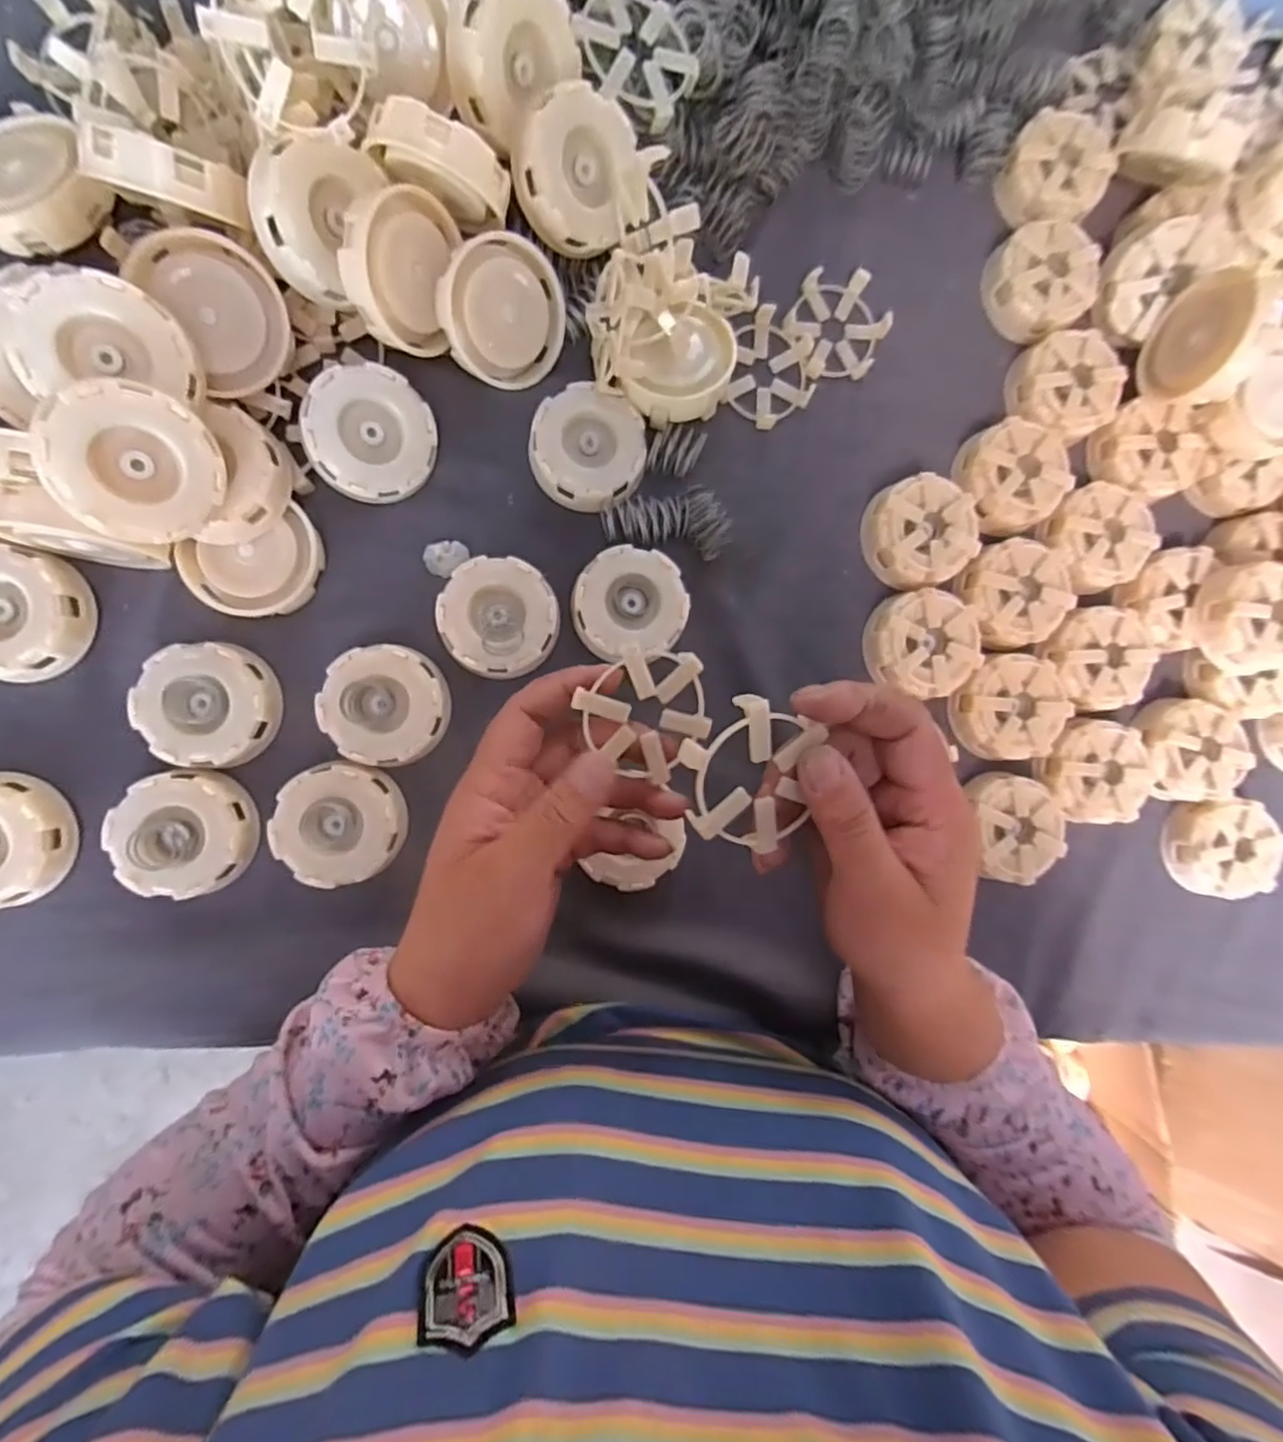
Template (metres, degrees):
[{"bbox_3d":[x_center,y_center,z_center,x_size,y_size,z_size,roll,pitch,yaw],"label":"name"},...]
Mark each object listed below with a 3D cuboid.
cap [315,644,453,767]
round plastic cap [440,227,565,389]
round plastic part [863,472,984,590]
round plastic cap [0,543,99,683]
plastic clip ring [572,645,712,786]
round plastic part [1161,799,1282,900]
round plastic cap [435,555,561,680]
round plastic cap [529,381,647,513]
[{"bbox_3d":[-0.141,-0.008,0.349,0.063,0.021,0.063,0,91,-7],"label":"cap"},{"bbox_3d":[-0.072,-0.215,0.333,0.066,0.012,0.067,-26,136,-28],"label":"round plastic cap"},{"bbox_3d":[0.173,-0.117,0.389,0.064,0.023,0.065,0,91,-7],"label":"round plastic part"},{"bbox_3d":[-0.318,-0.055,0.316,0.066,0.020,0.063,20,88,-7],"label":"round plastic cap"},{"bbox_3d":[0.005,-0.006,0.278,0.052,0.010,0.057,0,91,-7],"label":"plastic clip ring"},{"bbox_3d":[0.382,0.082,0.417,0.061,0.028,0.061,0,91,-7],"label":"round plastic part"},{"bbox_3d":[-0.080,-0.058,0.355,0.064,0.025,0.064,0,91,-7],"label":"round plastic cap"},{"bbox_3d":[-0.030,-0.155,0.364,0.062,0.019,0.066,0,91,-7],"label":"round plastic cap"}]

